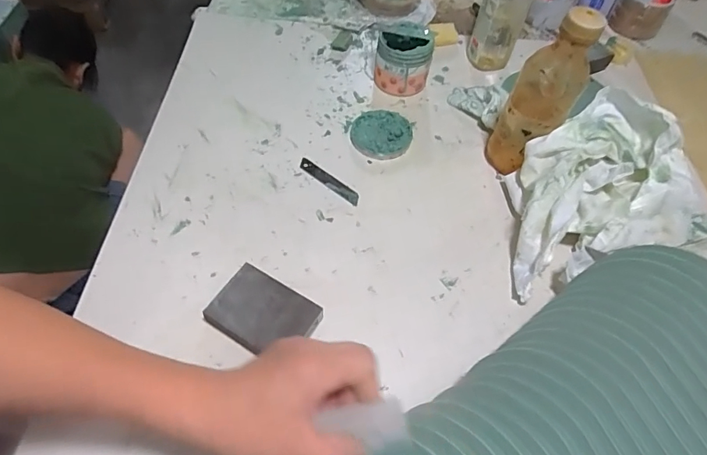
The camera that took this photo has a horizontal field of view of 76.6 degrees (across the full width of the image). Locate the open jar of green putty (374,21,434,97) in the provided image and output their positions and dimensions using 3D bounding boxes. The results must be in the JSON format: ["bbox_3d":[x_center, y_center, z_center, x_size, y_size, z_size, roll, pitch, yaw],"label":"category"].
[{"bbox_3d":[0.073,-0.250,0.666,0.078,0.079,0.071,2,55,-3],"label":"open jar of green putty"}]

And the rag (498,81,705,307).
[{"bbox_3d":[0.273,-0.045,0.517,0.228,0.114,0.182,-10,56,-11],"label":"rag"}]

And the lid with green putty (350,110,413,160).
[{"bbox_3d":[0.039,-0.129,0.619,0.082,0.018,0.083,2,55,-3],"label":"lid with green putty"}]

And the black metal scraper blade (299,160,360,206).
[{"bbox_3d":[-0.031,-0.060,0.572,0.095,0.004,0.018,35,60,19],"label":"black metal scraper blade"}]

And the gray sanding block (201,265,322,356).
[{"bbox_3d":[-0.090,0.091,0.451,0.099,0.026,0.070,29,58,15],"label":"gray sanding block"}]

